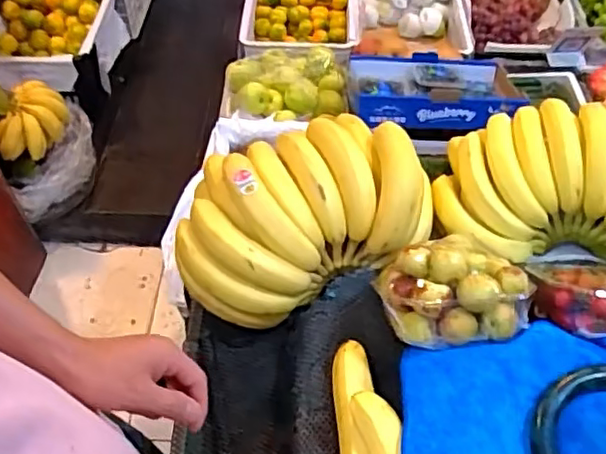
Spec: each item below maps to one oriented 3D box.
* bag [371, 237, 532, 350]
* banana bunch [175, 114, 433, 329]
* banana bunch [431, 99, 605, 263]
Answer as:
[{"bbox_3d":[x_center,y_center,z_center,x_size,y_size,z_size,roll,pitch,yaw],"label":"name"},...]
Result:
[{"bbox_3d":[0.143,0.054,0.599,0.138,0.058,0.109,2,52,2],"label":"bag"},{"bbox_3d":[-0.004,-0.019,0.743,0.299,0.127,0.189,-23,55,-17],"label":"banana bunch"},{"bbox_3d":[0.323,-0.060,0.779,0.295,0.128,0.222,11,53,9],"label":"banana bunch"}]

